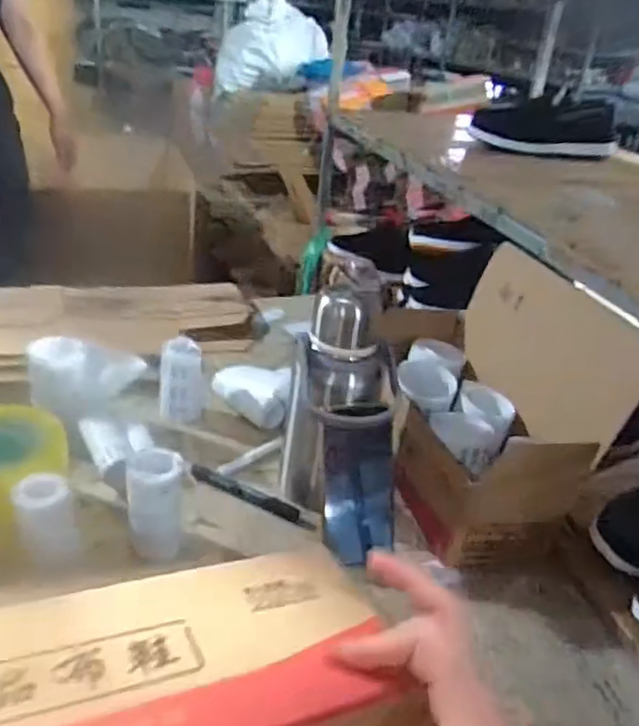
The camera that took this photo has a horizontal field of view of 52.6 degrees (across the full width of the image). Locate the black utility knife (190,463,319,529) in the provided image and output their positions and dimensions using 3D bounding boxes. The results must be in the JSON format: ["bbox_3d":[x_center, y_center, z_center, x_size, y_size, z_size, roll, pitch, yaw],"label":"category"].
[{"bbox_3d":[-0.073,0.143,0.687,0.150,0.016,0.017,19,31,21],"label":"black utility knife"}]

